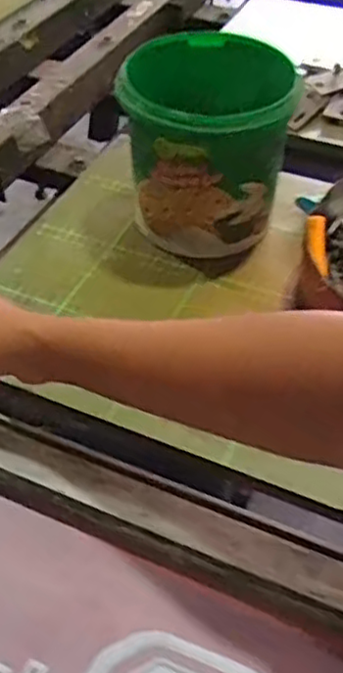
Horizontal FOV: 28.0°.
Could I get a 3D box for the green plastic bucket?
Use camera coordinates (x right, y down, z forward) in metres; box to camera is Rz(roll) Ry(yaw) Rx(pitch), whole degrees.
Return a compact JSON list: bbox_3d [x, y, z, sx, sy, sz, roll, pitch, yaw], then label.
[{"bbox_3d":[0.034,-0.187,0.678,0.150,0.156,0.140,13,48,12],"label":"green plastic bucket"}]

